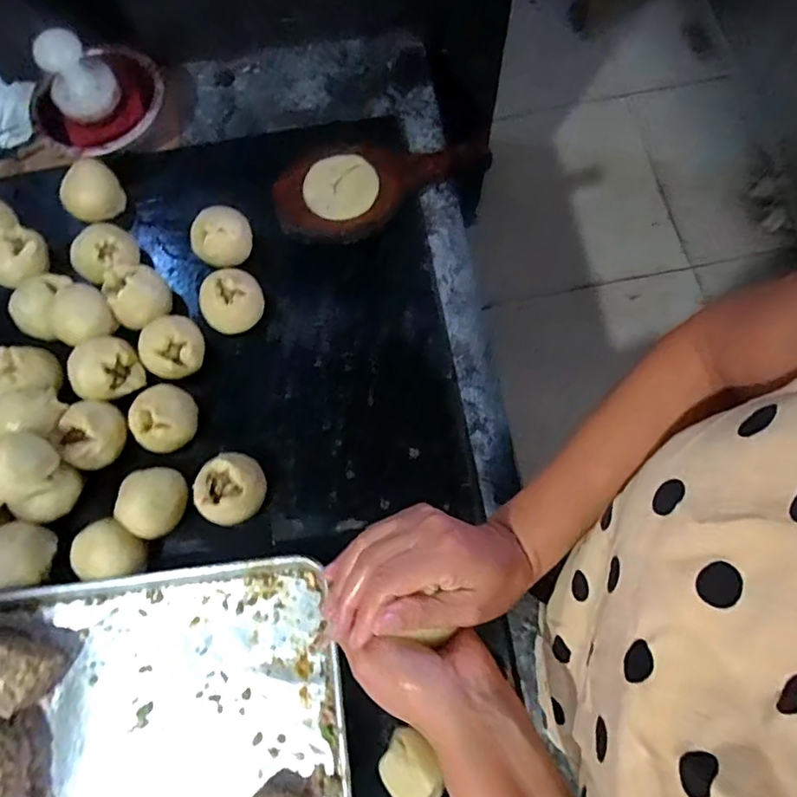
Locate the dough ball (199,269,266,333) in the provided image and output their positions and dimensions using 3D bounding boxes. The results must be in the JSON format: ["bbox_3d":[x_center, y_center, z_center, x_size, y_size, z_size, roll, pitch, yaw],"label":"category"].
[{"bbox_3d":[-0.207,-0.119,0.684,0.076,0.062,0.075,0,74,1],"label":"dough ball"}]

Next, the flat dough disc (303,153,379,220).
[{"bbox_3d":[-0.076,-0.281,0.720,0.095,0.009,0.095,0,74,1],"label":"flat dough disc"}]

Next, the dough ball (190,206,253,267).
[{"bbox_3d":[-0.228,-0.207,0.712,0.075,0.066,0.068,-32,76,-8],"label":"dough ball"}]

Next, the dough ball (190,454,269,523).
[{"bbox_3d":[-0.187,0.105,0.621,0.072,0.053,0.076,0,74,1],"label":"dough ball"}]

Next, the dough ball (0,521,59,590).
[{"bbox_3d":[-0.427,0.176,0.613,0.066,0.048,0.069,0,74,1],"label":"dough ball"}]

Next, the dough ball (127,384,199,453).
[{"bbox_3d":[-0.272,0.028,0.647,0.072,0.059,0.075,0,74,1],"label":"dough ball"}]

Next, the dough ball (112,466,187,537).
[{"bbox_3d":[-0.275,0.118,0.618,0.068,0.059,0.075,16,75,6],"label":"dough ball"}]

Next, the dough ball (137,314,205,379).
[{"bbox_3d":[-0.270,-0.059,0.665,0.066,0.059,0.073,26,76,8],"label":"dough ball"}]

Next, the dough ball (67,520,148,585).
[{"bbox_3d":[-0.321,0.169,0.610,0.078,0.048,0.065,-11,74,-2],"label":"dough ball"}]

